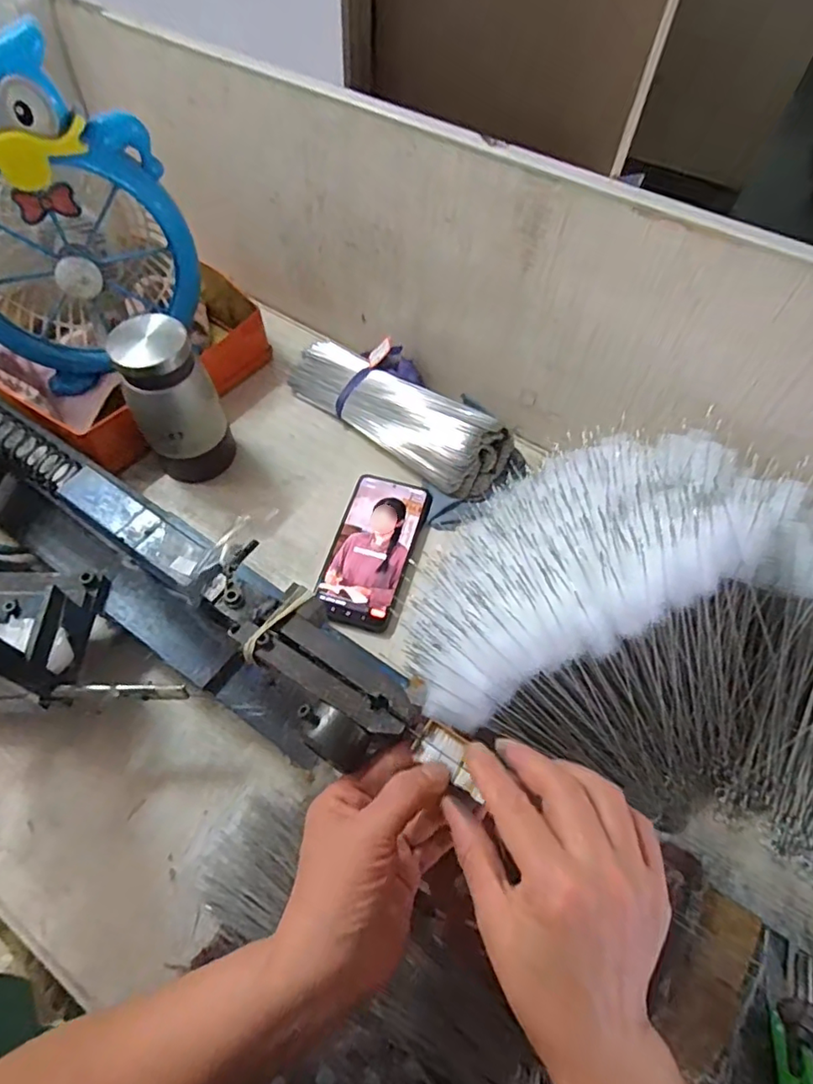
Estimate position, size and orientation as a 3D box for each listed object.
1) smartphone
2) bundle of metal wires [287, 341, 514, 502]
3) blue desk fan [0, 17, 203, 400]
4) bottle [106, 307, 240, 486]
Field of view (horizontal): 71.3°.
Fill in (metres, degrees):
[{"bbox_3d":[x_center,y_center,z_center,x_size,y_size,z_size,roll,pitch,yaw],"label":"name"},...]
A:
[{"bbox_3d":[-0.032,0.006,0.554,0.075,0.015,0.160,16,60,6],"label":"smartphone"},{"bbox_3d":[-0.011,-0.144,0.616,0.267,0.063,0.093,36,65,17],"label":"bundle of metal wires"},{"bbox_3d":[-0.340,-0.319,0.559,0.212,0.275,0.140,-22,63,-15],"label":"blue desk fan"},{"bbox_3d":[-0.219,-0.131,0.541,0.077,0.158,0.066,-24,64,-16],"label":"bottle"}]

